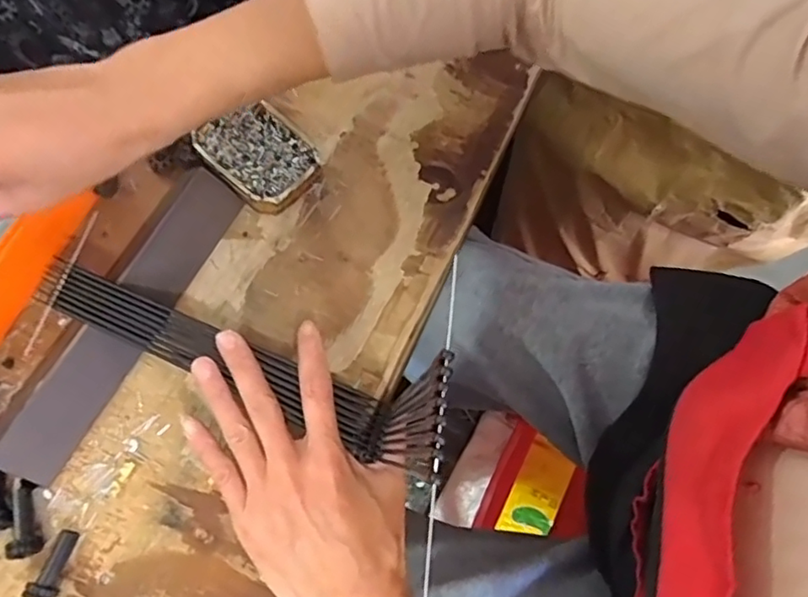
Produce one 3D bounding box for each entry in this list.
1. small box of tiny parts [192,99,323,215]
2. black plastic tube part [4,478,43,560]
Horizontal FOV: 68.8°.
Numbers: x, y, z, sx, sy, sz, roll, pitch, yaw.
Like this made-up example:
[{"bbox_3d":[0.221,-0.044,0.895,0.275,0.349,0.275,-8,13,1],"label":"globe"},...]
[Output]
[{"bbox_3d":[-0.100,-0.100,0.425,0.067,0.024,0.079,-41,77,-14],"label":"small box of tiny parts"},{"bbox_3d":[-0.224,0.130,0.350,0.015,0.017,0.044,-10,72,-5],"label":"black plastic tube part"}]

